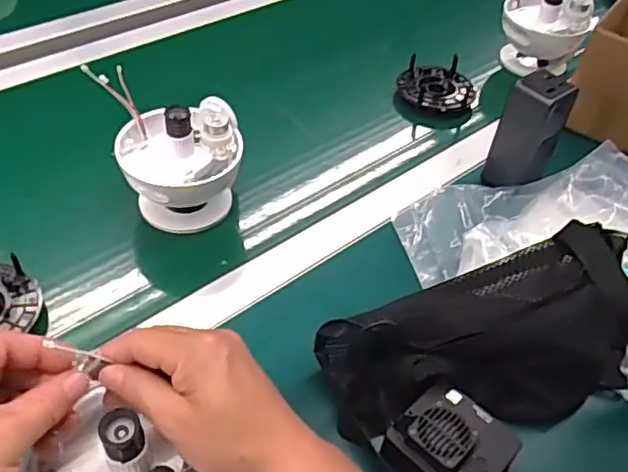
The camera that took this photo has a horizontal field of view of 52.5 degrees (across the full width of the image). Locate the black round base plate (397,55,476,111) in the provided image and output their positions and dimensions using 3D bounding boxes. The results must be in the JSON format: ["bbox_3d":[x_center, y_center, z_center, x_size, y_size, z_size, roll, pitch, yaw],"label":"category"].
[{"bbox_3d":[0.153,-0.188,0.814,0.092,0.041,0.088,3,48,-4],"label":"black round base plate"}]

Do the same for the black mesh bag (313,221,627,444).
[{"bbox_3d":[0.159,0.073,0.517,0.308,0.098,0.130,-8,50,-14],"label":"black mesh bag"}]

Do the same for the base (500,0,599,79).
[{"bbox_3d":[0.300,-0.292,0.841,0.104,0.122,0.115,9,48,1],"label":"base"}]

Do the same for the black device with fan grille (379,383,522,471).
[{"bbox_3d":[0.103,0.159,0.471,0.081,0.054,0.082,-30,58,-29],"label":"black device with fan grille"}]

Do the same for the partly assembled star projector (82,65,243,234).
[{"bbox_3d":[-0.139,-0.082,0.641,0.112,0.128,0.137,-15,52,-19],"label":"partly assembled star projector"}]

